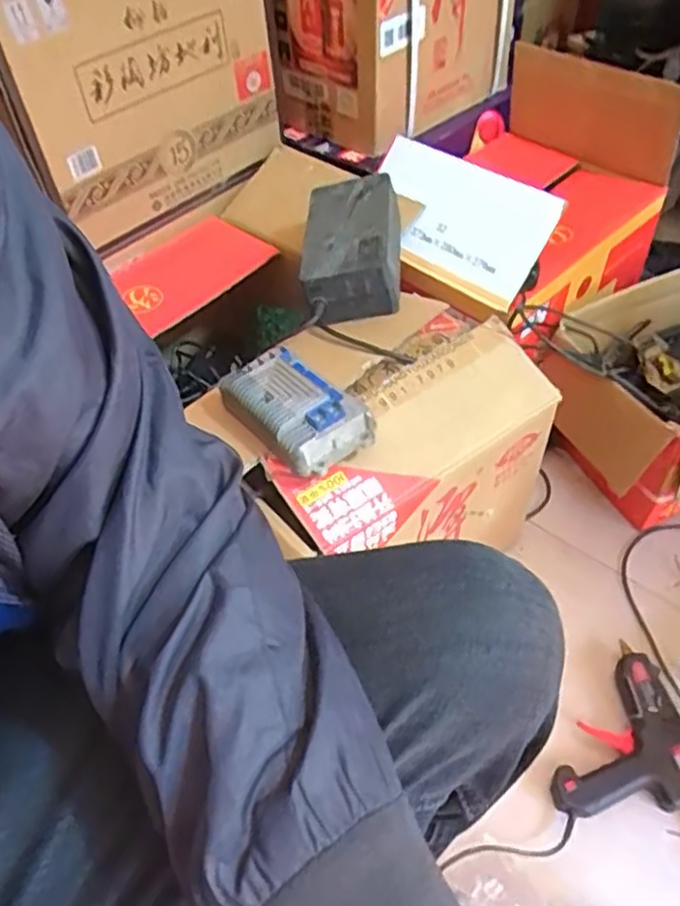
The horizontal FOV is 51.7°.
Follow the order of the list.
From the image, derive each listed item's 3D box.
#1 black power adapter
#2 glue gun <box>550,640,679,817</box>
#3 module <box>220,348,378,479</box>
[{"bbox_3d":[0.018,-0.251,0.854,0.115,0.070,0.201,-8,52,12],"label":"black power adapter"},{"bbox_3d":[0.307,0.309,0.790,0.158,0.031,0.172,-5,49,0],"label":"glue gun"},{"bbox_3d":[-0.050,-0.047,0.686,0.089,0.034,0.161,-34,55,-23],"label":"module"}]

